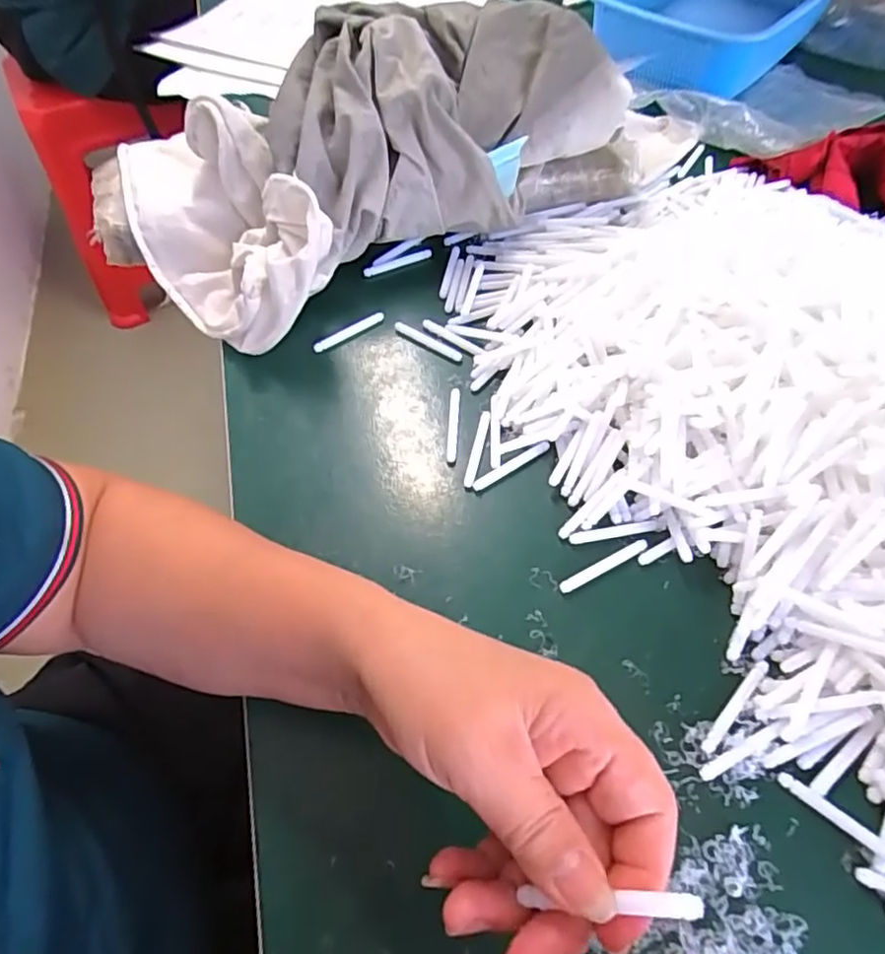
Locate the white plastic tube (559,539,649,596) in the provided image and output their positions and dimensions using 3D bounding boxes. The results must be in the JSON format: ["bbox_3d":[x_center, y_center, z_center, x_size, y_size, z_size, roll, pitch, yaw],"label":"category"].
[{"bbox_3d":[0.093,0.052,0.352,0.059,0.004,0.006,-25,61,-13],"label":"white plastic tube"}]

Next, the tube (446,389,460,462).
[{"bbox_3d":[0.007,-0.036,0.413,0.007,0.004,0.060,2,59,3],"label":"tube"}]

